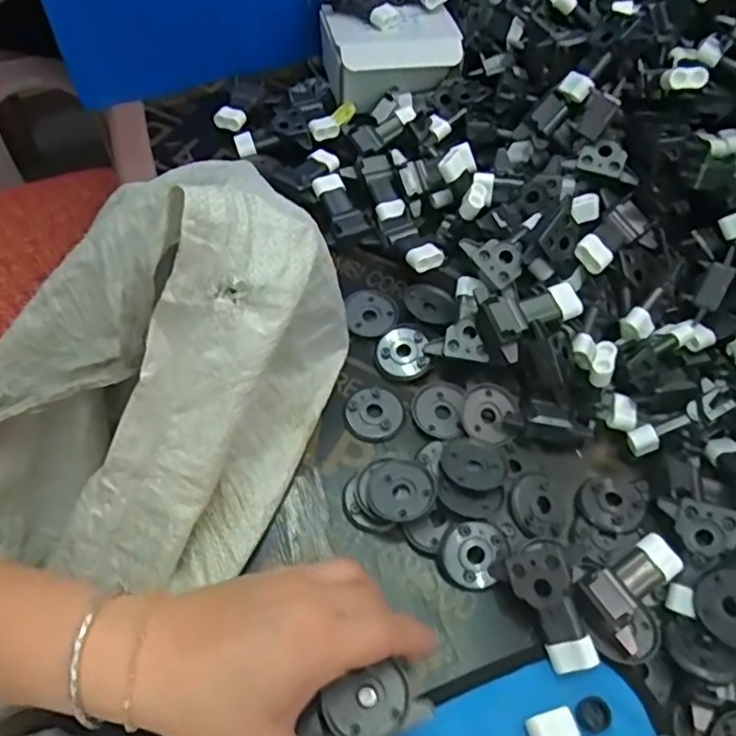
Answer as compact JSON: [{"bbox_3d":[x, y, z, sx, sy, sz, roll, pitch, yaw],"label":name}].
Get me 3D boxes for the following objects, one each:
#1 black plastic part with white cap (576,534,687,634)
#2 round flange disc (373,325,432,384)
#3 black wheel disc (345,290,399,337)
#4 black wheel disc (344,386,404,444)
[{"bbox_3d":[0.150,0.120,0.364,0.062,0.020,0.029,-30,65,-19],"label":"black plastic part with white cap"},{"bbox_3d":[0.024,-0.013,0.462,0.037,0.012,0.044,-6,59,-6],"label":"round flange disc"},{"bbox_3d":[0.003,-0.044,0.484,0.039,0.008,0.046,-4,59,-5],"label":"black wheel disc"},{"bbox_3d":[0.004,0.031,0.439,0.039,0.007,0.038,6,59,1],"label":"black wheel disc"}]

